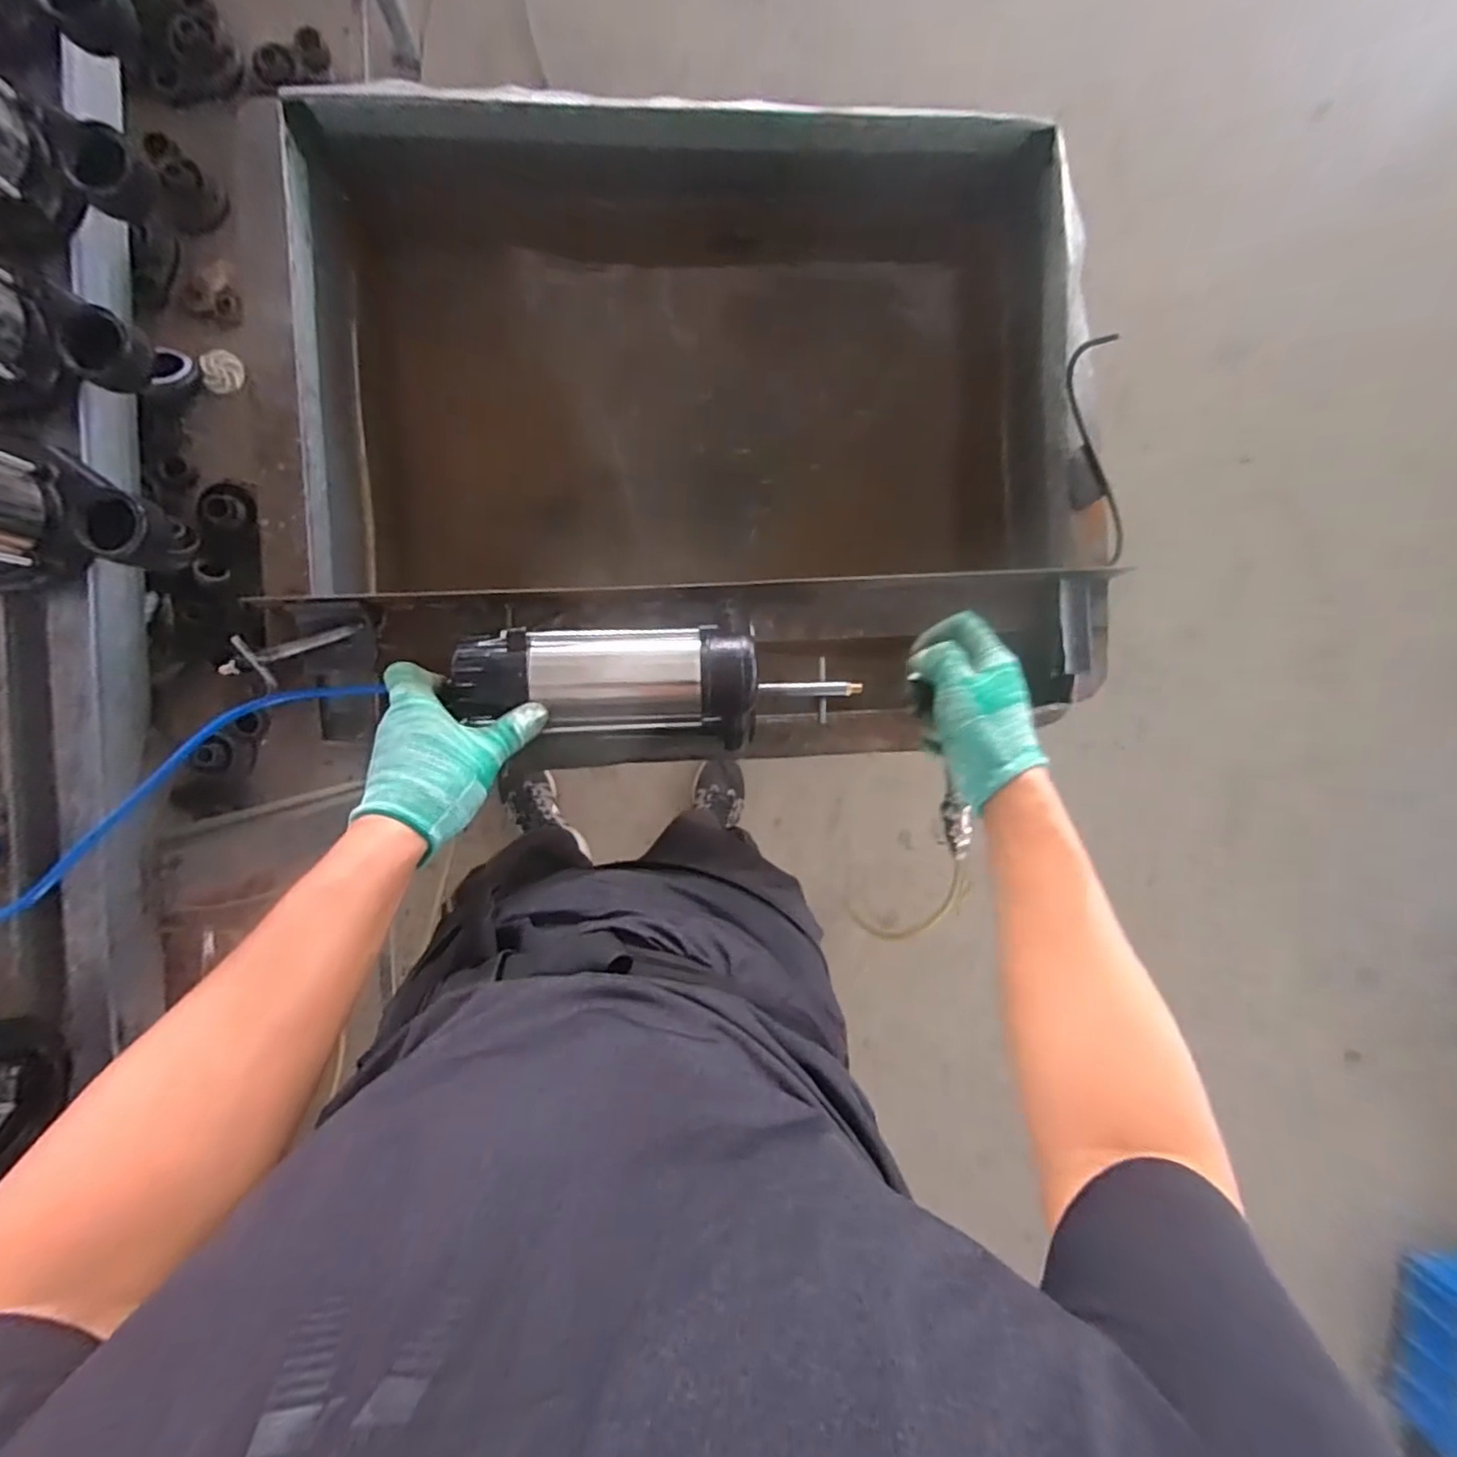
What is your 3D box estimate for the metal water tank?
[{"bbox_3d":[-0.030,-0.269,0.690,0.738,0.261,0.606,-6,93,-4],"label":"metal water tank"}]

